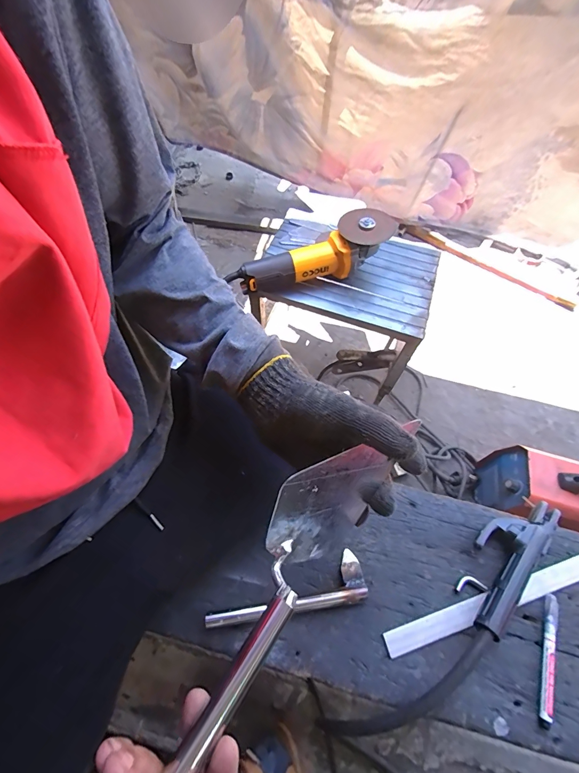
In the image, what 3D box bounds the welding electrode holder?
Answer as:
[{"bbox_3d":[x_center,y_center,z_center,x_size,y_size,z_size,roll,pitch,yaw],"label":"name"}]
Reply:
[{"bbox_3d":[0.279,0.211,0.437,0.194,0.041,0.066,-40,71,-18],"label":"welding electrode holder"}]

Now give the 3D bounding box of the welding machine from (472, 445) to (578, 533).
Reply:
[{"bbox_3d":[0.594,0.244,0.737,0.283,0.200,0.149,21,65,9],"label":"welding machine"}]

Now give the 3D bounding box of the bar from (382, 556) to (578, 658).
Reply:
[{"bbox_3d":[0.283,0.264,0.436,0.350,0.009,0.026,-14,67,-9],"label":"bar"}]

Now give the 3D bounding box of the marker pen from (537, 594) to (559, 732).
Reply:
[{"bbox_3d":[0.307,0.320,0.406,0.016,0.011,0.134,22,65,10],"label":"marker pen"}]

